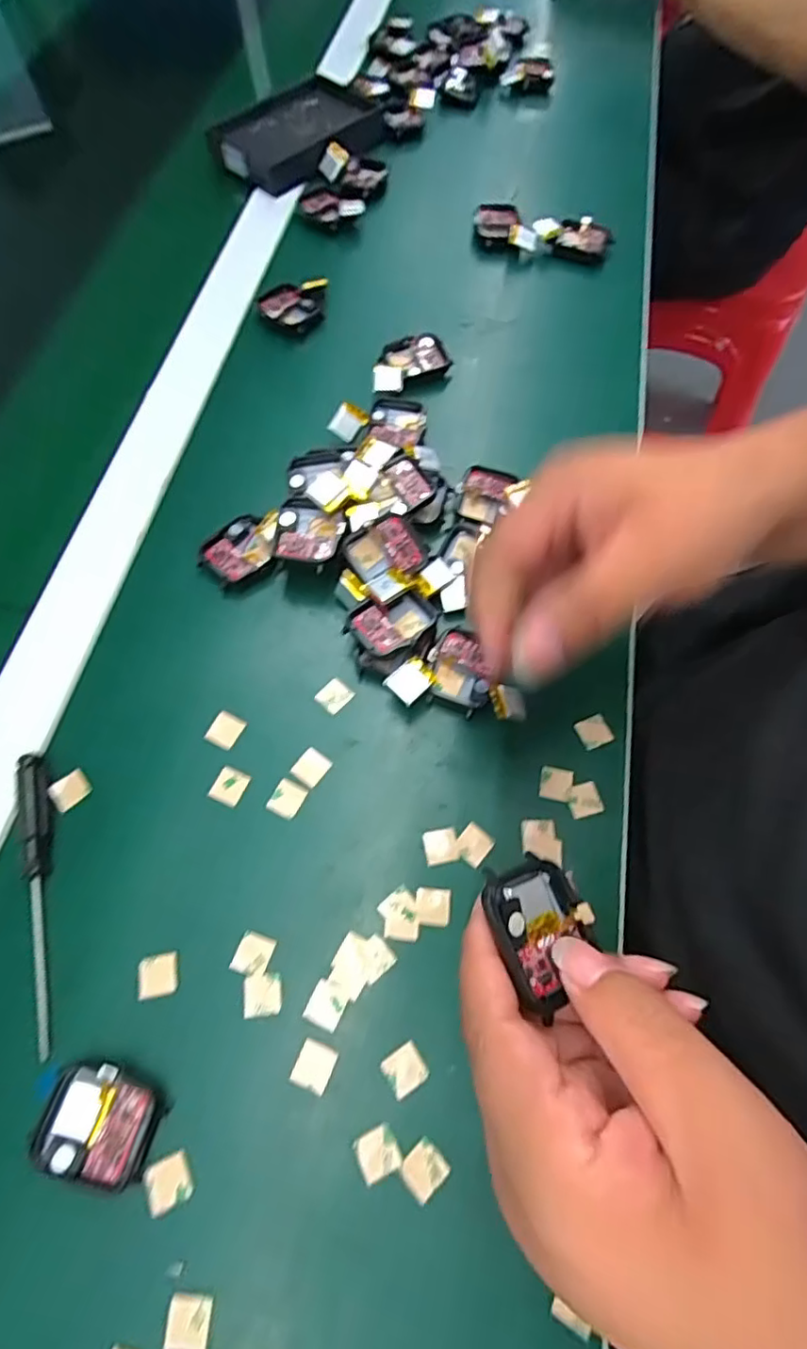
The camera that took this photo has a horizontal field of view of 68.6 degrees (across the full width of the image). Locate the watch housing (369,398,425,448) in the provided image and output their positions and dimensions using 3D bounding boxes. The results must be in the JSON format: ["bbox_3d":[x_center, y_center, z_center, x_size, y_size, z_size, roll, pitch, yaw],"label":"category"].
[{"bbox_3d":[-0.004,-0.167,0.390,0.036,0.006,0.044,2,66,0],"label":"watch housing"}]

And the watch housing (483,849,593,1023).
[{"bbox_3d":[0.046,0.085,0.201,0.038,0.013,0.042,-4,60,-37],"label":"watch housing"}]

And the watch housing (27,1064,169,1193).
[{"bbox_3d":[-0.122,0.180,0.238,0.045,0.010,0.038,19,67,7],"label":"watch housing"}]

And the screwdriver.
[{"bbox_3d":[-0.168,0.100,0.272,0.010,0.011,0.131,-14,67,-7],"label":"screwdriver"}]

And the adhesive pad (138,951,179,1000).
[{"bbox_3d":[-0.110,0.134,0.263,0.017,0.004,0.017,-10,67,-6],"label":"adhesive pad"}]

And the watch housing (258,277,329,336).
[{"bbox_3d":[-0.082,-0.272,0.437,0.048,0.010,0.045,-1,66,-2],"label":"watch housing"}]

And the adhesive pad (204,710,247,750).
[{"bbox_3d":[-0.094,0.029,0.311,0.016,0.004,0.017,25,68,9],"label":"adhesive pad"}]

